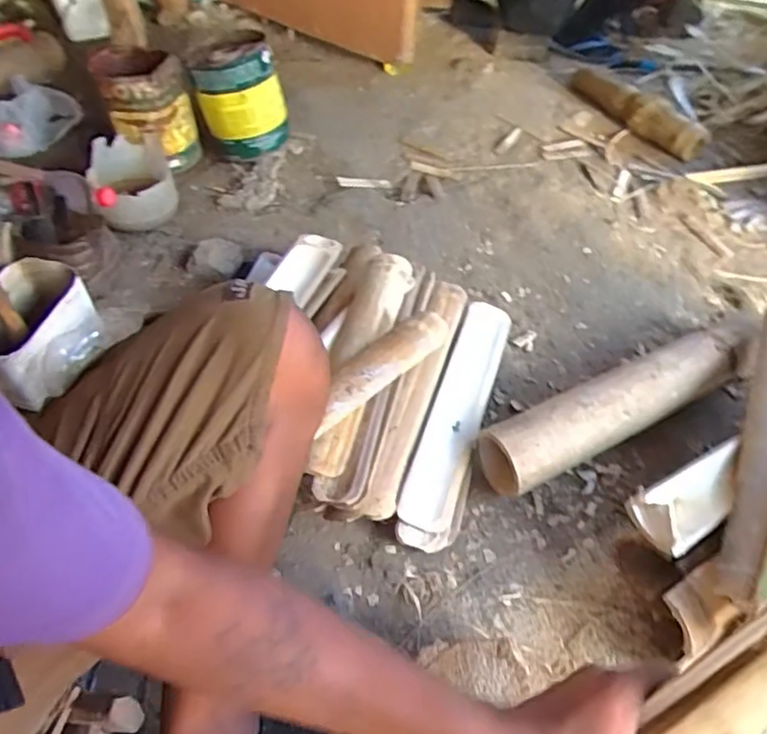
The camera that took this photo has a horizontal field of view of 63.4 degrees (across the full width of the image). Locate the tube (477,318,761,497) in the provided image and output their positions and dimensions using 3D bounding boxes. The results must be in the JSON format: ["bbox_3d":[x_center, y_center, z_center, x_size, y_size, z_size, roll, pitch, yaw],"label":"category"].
[{"bbox_3d":[0.351,0.051,0.895,0.476,0.100,0.092,-22,53,-20],"label":"tube"}]

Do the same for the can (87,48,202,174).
[{"bbox_3d":[-0.480,-0.526,1.273,0.163,0.216,0.166,-15,51,-15],"label":"can"}]

